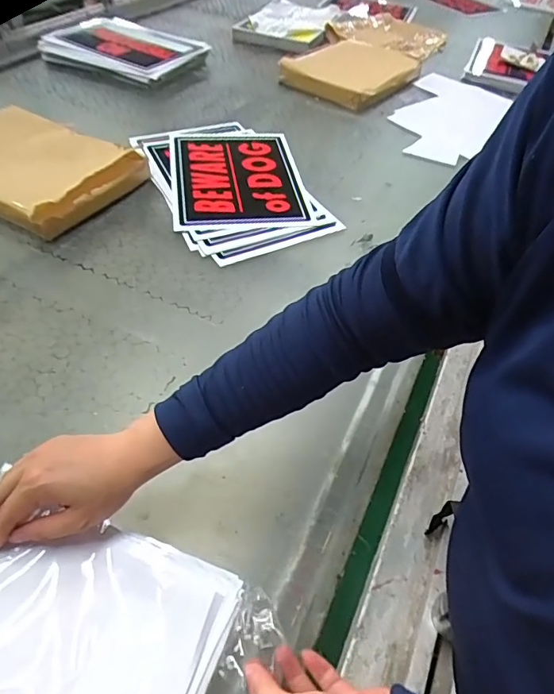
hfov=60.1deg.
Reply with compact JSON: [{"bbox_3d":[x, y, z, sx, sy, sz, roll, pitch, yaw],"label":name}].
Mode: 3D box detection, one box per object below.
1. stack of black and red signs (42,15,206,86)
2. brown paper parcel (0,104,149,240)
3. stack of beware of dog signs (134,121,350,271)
[{"bbox_3d":[-0.419,-0.824,1.320,0.407,0.041,0.325,23,50,14],"label":"stack of black and red signs"},{"bbox_3d":[-0.439,-0.336,0.865,0.338,0.069,0.259,24,51,15],"label":"brown paper parcel"},{"bbox_3d":[-0.083,-0.326,0.930,0.293,0.012,0.443,-17,52,-19],"label":"stack of beware of dog signs"}]

